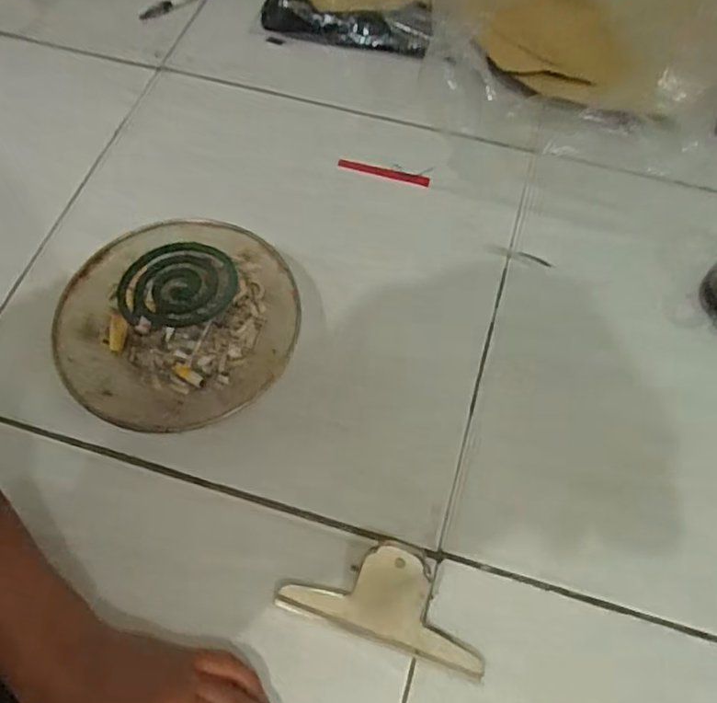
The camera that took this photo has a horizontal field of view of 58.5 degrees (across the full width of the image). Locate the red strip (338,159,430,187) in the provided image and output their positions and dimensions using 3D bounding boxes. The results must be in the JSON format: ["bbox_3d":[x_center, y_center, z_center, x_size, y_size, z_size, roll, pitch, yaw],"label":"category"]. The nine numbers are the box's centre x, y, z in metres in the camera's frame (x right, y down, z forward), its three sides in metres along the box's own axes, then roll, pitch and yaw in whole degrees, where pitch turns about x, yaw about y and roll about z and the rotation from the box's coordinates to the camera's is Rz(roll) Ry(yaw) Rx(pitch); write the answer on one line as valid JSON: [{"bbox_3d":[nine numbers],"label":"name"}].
[{"bbox_3d":[0.024,-0.173,0.616,0.089,0.007,0.009,15,63,8],"label":"red strip"}]

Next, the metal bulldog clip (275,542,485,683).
[{"bbox_3d":[0.020,0.161,0.421,0.137,0.038,0.057,17,63,9],"label":"metal bulldog clip"}]

